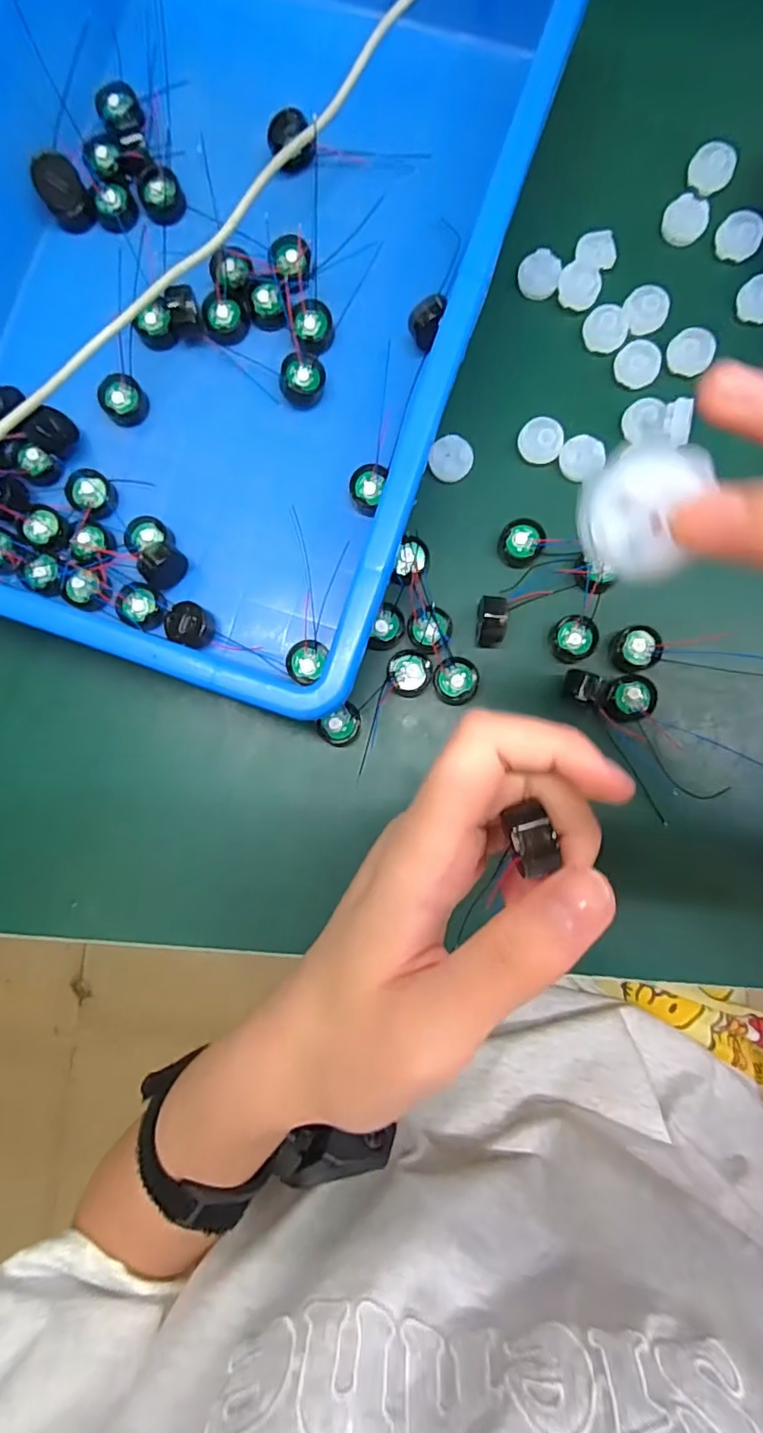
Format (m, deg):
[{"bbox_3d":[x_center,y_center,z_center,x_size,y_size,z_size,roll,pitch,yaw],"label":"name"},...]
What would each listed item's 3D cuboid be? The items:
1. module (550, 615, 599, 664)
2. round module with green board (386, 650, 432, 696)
[{"bbox_3d":[0.090,-0.036,0.266,0.019,0.011,0.021,2,85,2],"label":"module"},{"bbox_3d":[0.013,-0.021,0.268,0.021,0.011,0.021,0,85,2],"label":"round module with green board"}]

